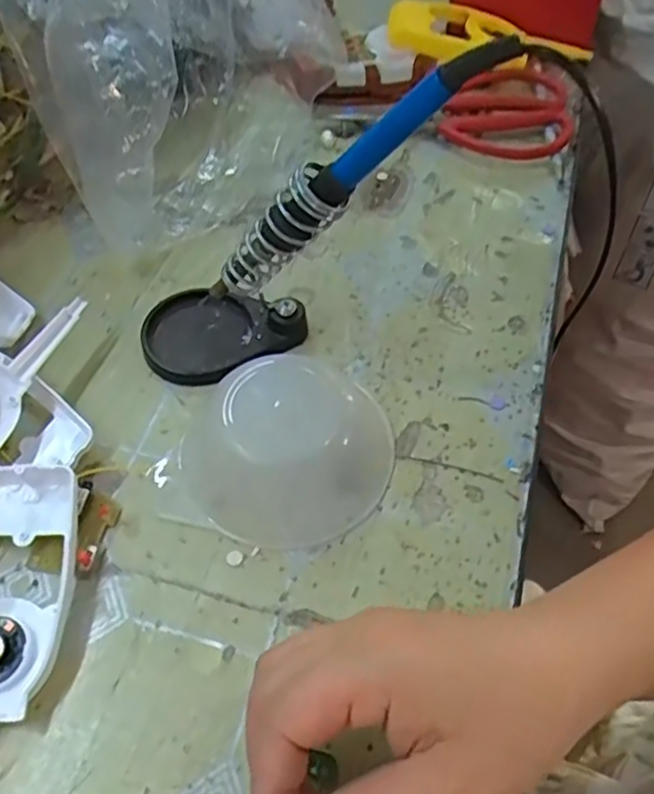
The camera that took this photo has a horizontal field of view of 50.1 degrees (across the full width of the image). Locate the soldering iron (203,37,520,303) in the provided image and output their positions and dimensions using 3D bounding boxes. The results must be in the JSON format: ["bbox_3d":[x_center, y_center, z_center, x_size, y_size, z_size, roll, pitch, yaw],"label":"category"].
[{"bbox_3d":[0.003,-0.099,0.320,0.027,0.188,0.026,30,47,-30],"label":"soldering iron"}]

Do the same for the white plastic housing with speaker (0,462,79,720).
[{"bbox_3d":[-0.141,0.104,0.298,0.056,0.026,0.159,-5,53,-3],"label":"white plastic housing with speaker"}]

